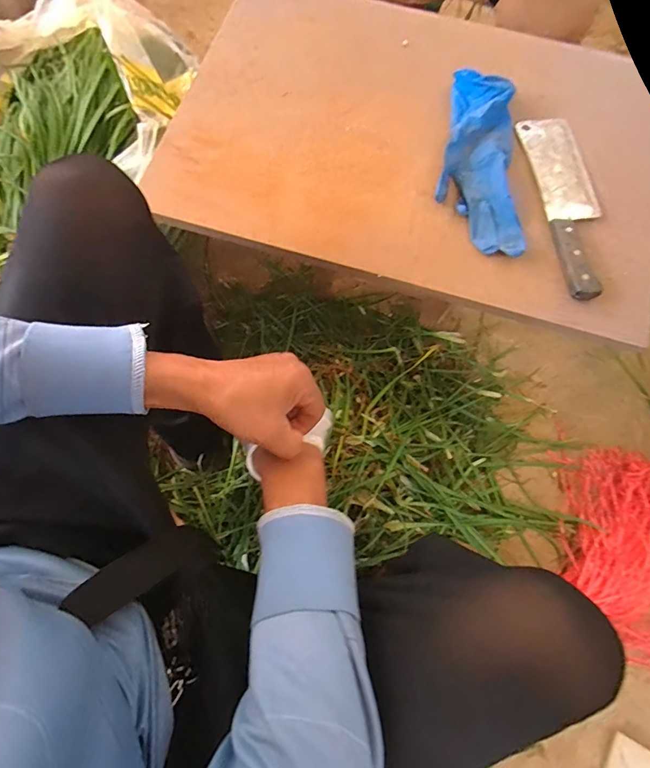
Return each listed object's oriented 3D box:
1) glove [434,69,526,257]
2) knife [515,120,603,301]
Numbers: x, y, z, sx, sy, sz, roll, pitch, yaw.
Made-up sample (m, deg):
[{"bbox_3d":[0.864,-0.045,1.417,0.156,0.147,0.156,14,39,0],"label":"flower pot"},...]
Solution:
[{"bbox_3d":[0.182,-0.268,0.496,0.093,0.027,0.241,2,75,1],"label":"glove"},{"bbox_3d":[0.291,-0.218,0.494,0.072,0.026,0.251,-6,75,-1],"label":"knife"}]

